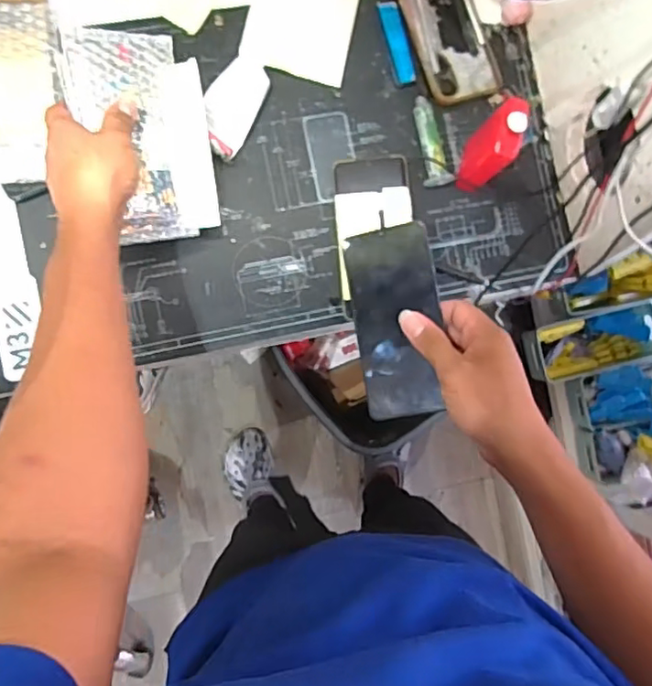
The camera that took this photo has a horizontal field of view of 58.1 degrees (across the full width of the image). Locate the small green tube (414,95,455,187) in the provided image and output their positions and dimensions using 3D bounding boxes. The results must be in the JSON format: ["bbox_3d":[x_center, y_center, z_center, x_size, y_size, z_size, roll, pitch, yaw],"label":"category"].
[{"bbox_3d":[0.109,-0.208,0.601,0.026,0.013,0.092,-9,89,-7],"label":"small green tube"}]

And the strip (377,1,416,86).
[{"bbox_3d":[0.073,-0.312,0.608,0.021,0.004,0.087,-14,91,6],"label":"strip"}]

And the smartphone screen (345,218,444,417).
[{"bbox_3d":[0.058,-0.018,0.480,0.068,0.009,0.154,-9,86,10],"label":"smartphone screen"}]

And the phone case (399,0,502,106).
[{"bbox_3d":[0.123,-0.334,0.612,0.078,0.017,0.166,-18,90,-8],"label":"phone case"}]

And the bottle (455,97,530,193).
[{"bbox_3d":[0.157,-0.186,0.556,0.023,0.103,0.063,12,86,-7],"label":"bottle"}]

